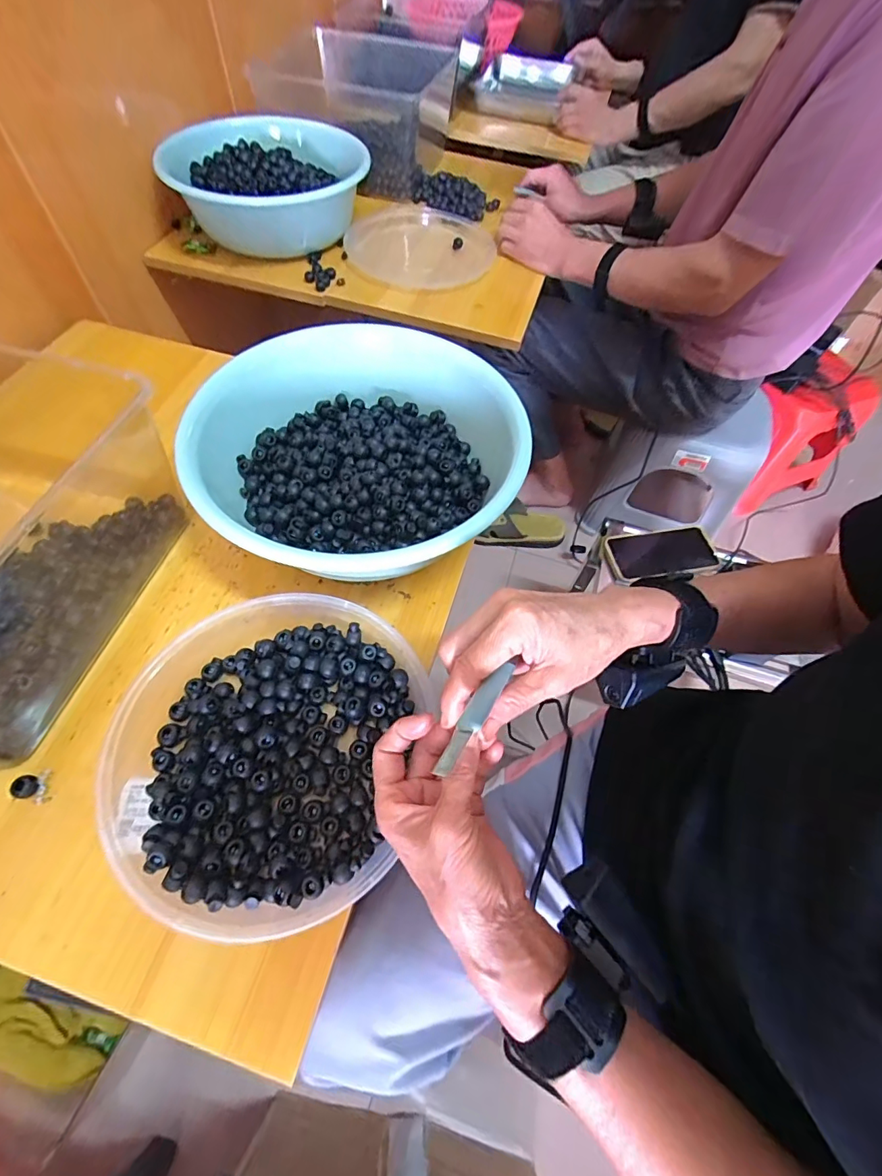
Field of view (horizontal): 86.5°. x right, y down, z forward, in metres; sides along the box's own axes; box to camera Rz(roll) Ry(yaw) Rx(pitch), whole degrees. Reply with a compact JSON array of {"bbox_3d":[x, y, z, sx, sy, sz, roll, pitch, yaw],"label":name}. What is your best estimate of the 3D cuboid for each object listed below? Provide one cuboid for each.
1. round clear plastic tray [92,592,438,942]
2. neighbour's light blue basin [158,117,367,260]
[{"bbox_3d":[-0.136,0.110,0.350,0.225,0.047,0.221,2,60,-3],"label":"round clear plastic tray"},{"bbox_3d":[-0.252,-0.603,0.710,0.273,0.098,0.211,3,60,-3],"label":"neighbour's light blue basin"}]

